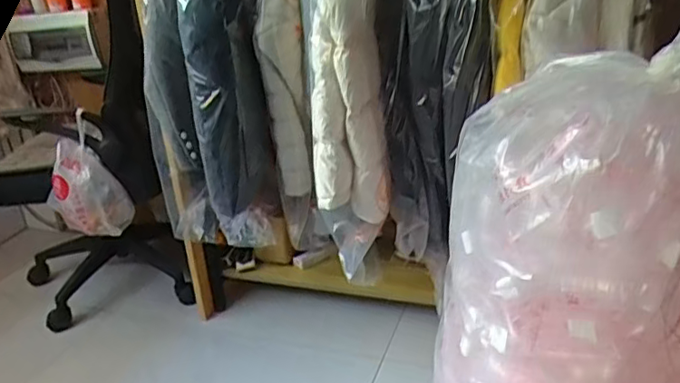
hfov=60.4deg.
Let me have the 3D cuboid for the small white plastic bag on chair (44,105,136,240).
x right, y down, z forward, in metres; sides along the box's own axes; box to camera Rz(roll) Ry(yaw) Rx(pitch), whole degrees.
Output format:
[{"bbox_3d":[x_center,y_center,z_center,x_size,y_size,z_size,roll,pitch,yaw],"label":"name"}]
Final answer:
[{"bbox_3d":[-0.608,-0.017,1.412,0.176,0.248,0.100,-15,26,-25],"label":"small white plastic bag on chair"}]

